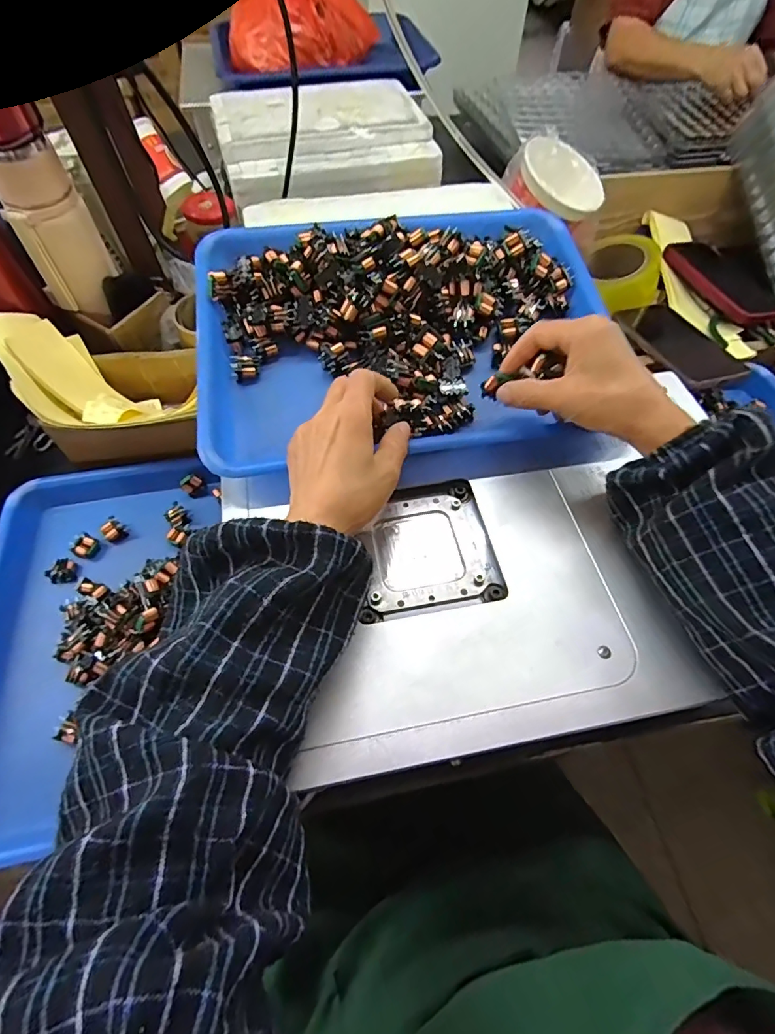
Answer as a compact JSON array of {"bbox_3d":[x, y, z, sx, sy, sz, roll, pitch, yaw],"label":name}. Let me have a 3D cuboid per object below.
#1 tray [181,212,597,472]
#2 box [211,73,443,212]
[{"bbox_3d":[0.016,-0.154,0.386,0.325,0.072,0.241,-11,59,-6],"label":"tray"},{"bbox_3d":[-0.090,-0.535,0.665,0.283,0.064,0.269,-15,59,-9],"label":"box"}]

